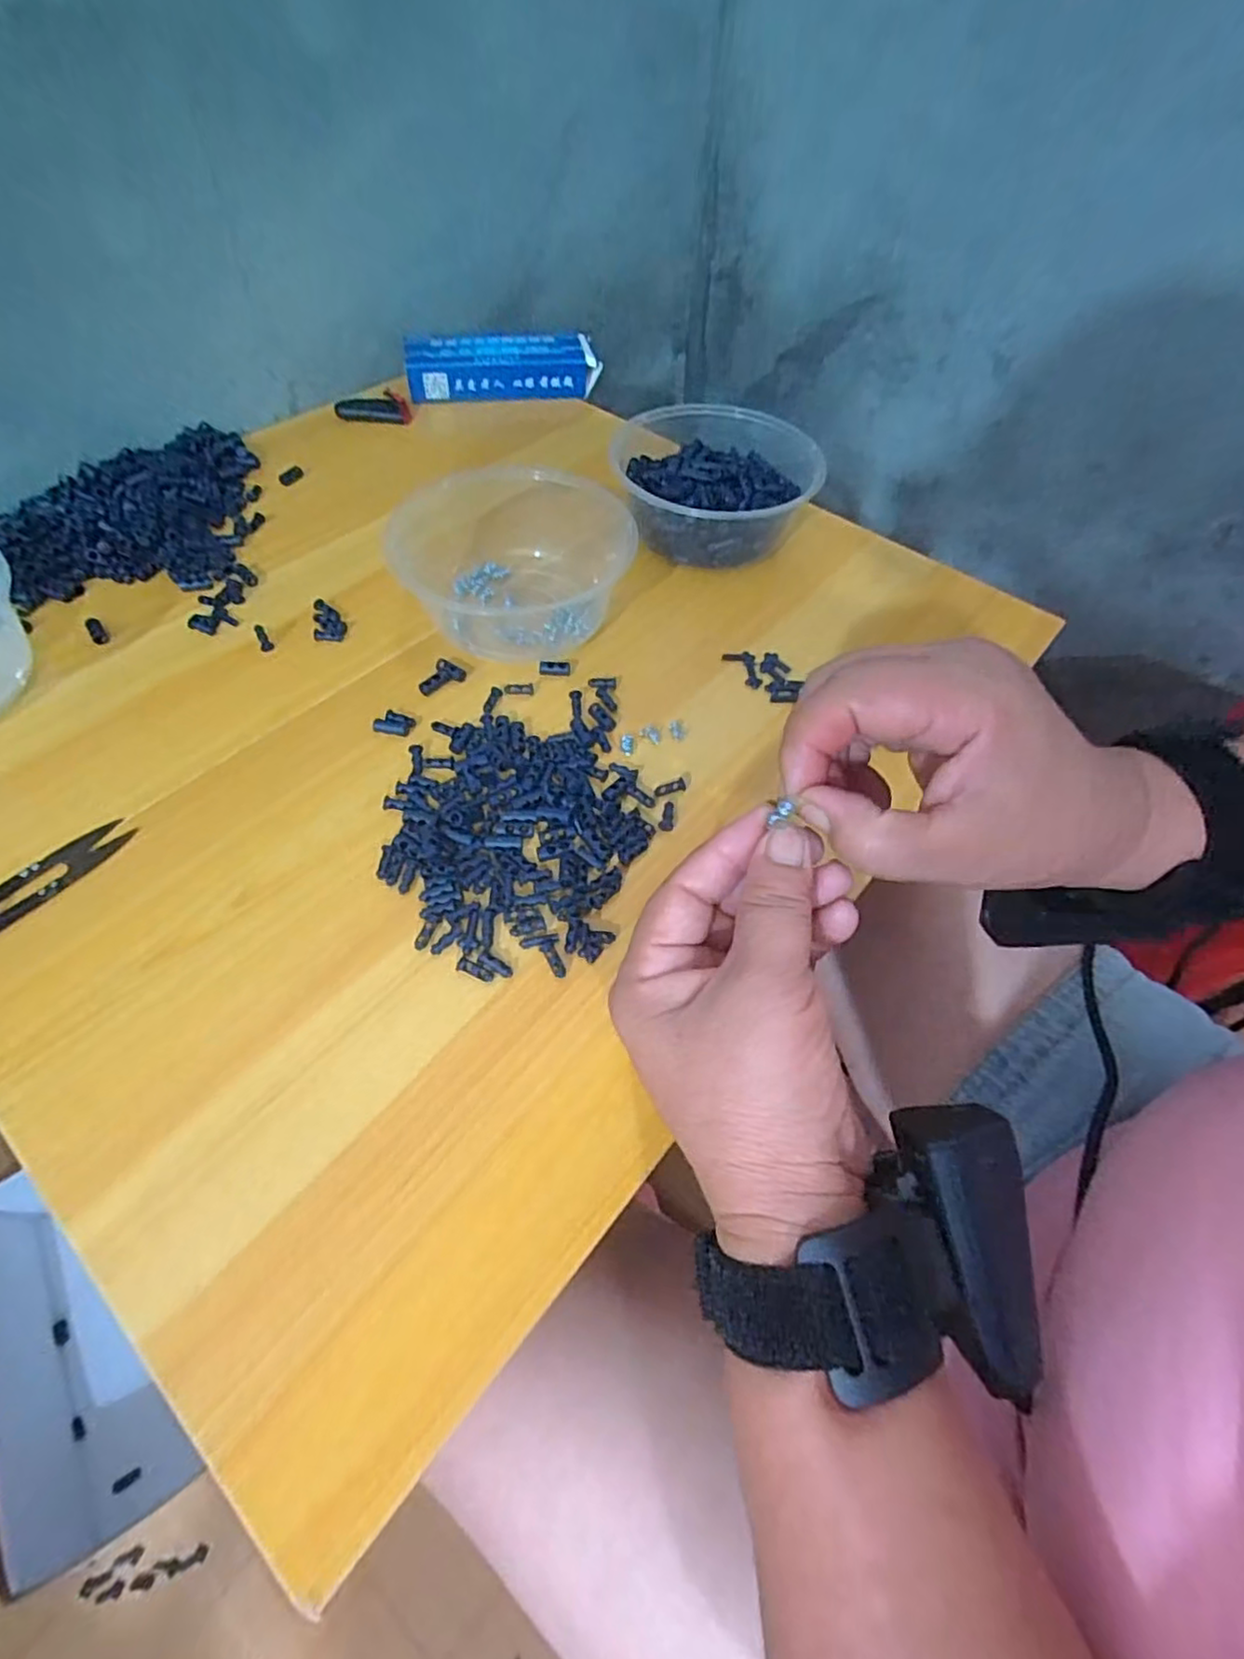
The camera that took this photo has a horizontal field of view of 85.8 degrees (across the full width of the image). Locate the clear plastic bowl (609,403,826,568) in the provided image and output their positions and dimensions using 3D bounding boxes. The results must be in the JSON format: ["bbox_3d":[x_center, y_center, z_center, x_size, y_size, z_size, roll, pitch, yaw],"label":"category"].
[{"bbox_3d":[0.063,-0.237,0.472,0.136,0.058,0.148,2,57,-3],"label":"clear plastic bowl"}]

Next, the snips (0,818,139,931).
[{"bbox_3d":[-0.273,0.030,0.300,0.026,0.005,0.101,33,61,17],"label":"snips"}]

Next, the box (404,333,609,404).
[{"bbox_3d":[-0.102,-0.401,0.584,0.163,0.040,0.053,-2,57,-5],"label":"box"}]

